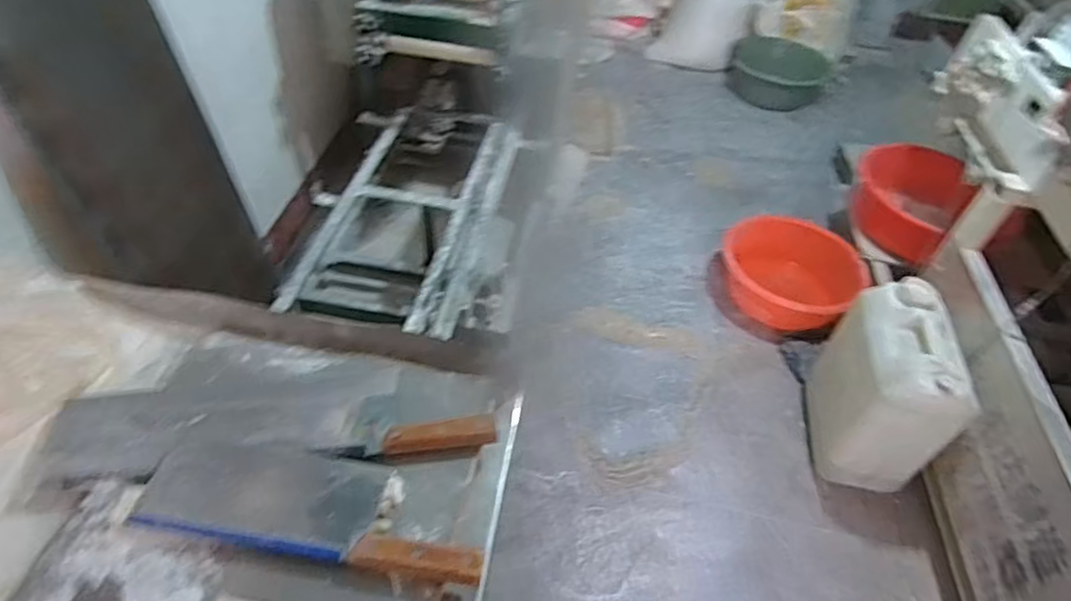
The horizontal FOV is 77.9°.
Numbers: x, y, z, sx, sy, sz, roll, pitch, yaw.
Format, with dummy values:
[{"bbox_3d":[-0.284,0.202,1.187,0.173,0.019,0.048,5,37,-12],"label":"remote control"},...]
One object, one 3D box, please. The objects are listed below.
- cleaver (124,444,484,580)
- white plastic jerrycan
[{"bbox_3d":[-0.202,0.188,0.621,0.319,0.019,0.101,10,46,2],"label":"cleaver"},{"bbox_3d":[0.849,0.209,1.648,0.206,0.468,0.374,11,46,3],"label":"white plastic jerrycan"}]

